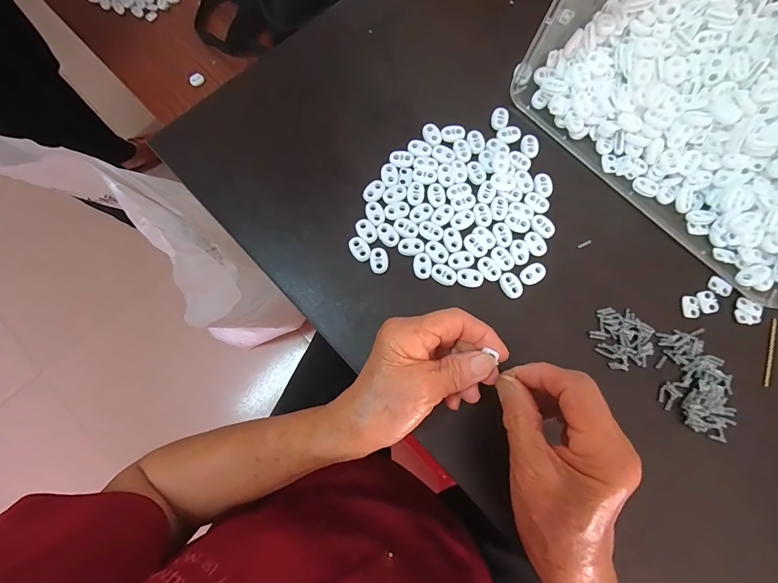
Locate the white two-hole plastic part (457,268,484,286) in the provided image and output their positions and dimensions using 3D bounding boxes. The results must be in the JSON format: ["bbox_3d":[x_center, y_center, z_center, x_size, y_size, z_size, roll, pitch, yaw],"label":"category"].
[{"bbox_3d":[0.069,-0.012,0.302,0.022,0.004,0.015,4,78,0],"label":"white two-hole plastic part"}]

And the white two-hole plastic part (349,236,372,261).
[{"bbox_3d":[-0.025,-0.037,0.302,0.016,0.004,0.022,-39,81,-8],"label":"white two-hole plastic part"}]

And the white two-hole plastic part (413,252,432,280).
[{"bbox_3d":[0.029,-0.022,0.301,0.015,0.004,0.022,2,78,0],"label":"white two-hole plastic part"}]

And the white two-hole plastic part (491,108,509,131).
[{"bbox_3d":[0.105,-0.164,0.333,0.016,0.004,0.024,21,79,4],"label":"white two-hole plastic part"}]

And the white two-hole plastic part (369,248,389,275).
[{"bbox_3d":[-0.008,-0.027,0.302,0.016,0.004,0.022,4,78,0],"label":"white two-hole plastic part"}]

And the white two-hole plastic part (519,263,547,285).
[{"bbox_3d":[0.123,-0.015,0.302,0.023,0.004,0.015,-32,80,-7],"label":"white two-hole plastic part"}]

